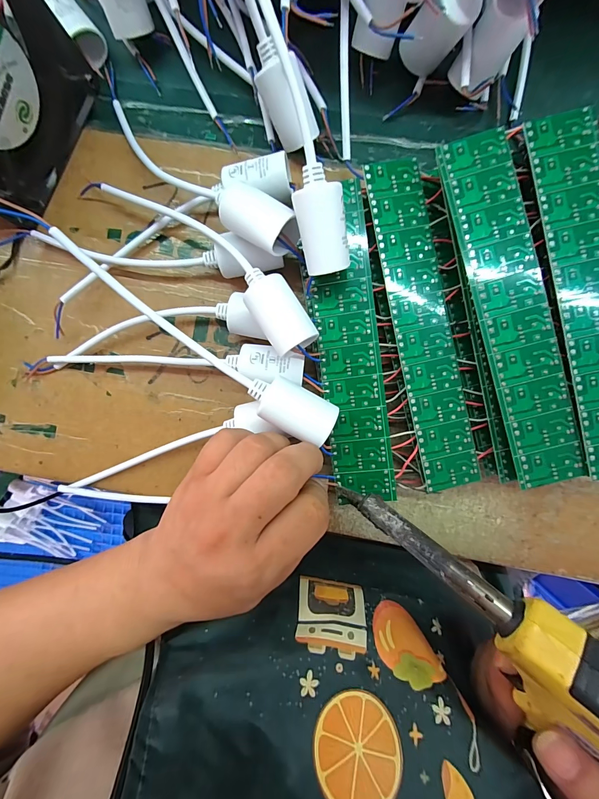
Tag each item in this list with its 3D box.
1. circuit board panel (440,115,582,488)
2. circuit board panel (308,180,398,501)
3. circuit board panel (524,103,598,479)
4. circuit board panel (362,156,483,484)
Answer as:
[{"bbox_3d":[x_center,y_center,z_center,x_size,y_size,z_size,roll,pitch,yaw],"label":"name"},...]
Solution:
[{"bbox_3d":[0.123,-0.050,0.189,0.039,0.004,0.200,-14,92,2],"label":"circuit board panel"},{"bbox_3d":[0.031,-0.033,0.211,0.039,0.006,0.190,-7,92,9],"label":"circuit board panel"},{"bbox_3d":[0.164,-0.058,0.184,0.038,0.006,0.198,-12,92,2],"label":"circuit board panel"},{"bbox_3d":[0.077,-0.044,0.205,0.036,0.007,0.199,-12,92,2],"label":"circuit board panel"}]

